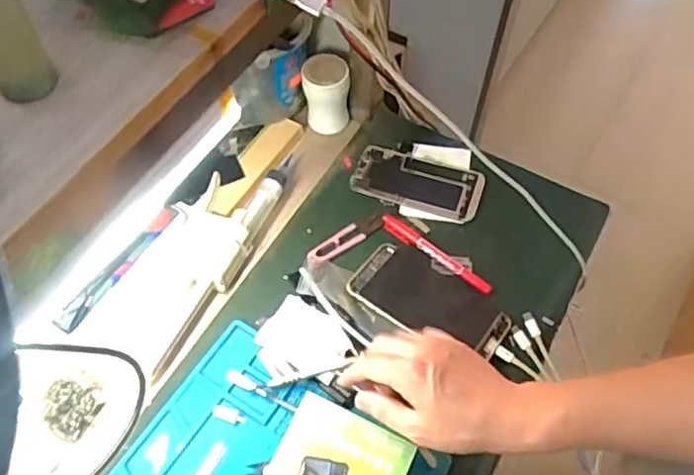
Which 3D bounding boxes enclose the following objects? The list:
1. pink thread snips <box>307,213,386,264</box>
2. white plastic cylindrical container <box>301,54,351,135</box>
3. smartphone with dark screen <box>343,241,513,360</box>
[{"bbox_3d":[-0.002,-0.001,0.668,0.096,0.008,0.022,-31,64,-19],"label":"pink thread snips"},{"bbox_3d":[-0.025,-0.169,0.733,0.055,0.082,0.054,-4,58,-4],"label":"white plastic cylindrical container"},{"bbox_3d":[0.085,0.062,0.626,0.156,0.013,0.077,28,61,15],"label":"smartphone with dark screen"}]

